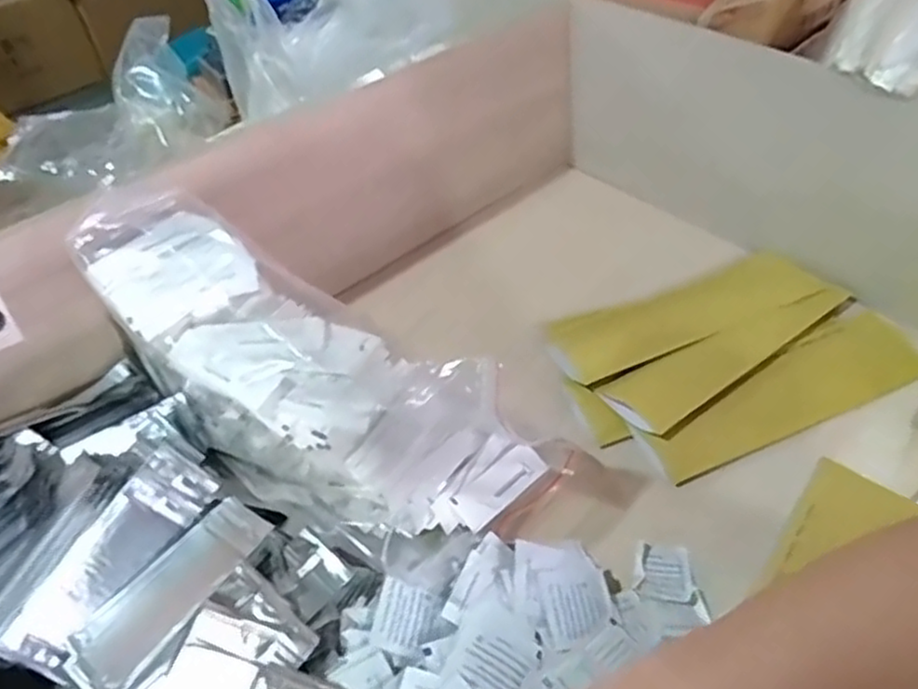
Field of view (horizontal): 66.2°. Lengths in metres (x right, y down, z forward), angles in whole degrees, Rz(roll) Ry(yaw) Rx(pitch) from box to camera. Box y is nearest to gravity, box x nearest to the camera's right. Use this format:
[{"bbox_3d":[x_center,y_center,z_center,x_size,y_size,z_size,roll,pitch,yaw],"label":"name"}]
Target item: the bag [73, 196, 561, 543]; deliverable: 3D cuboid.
[{"bbox_3d":[-0.098,0.022,0.508,0.380,0.108,0.143,37,53,-5],"label":"bag"}]

